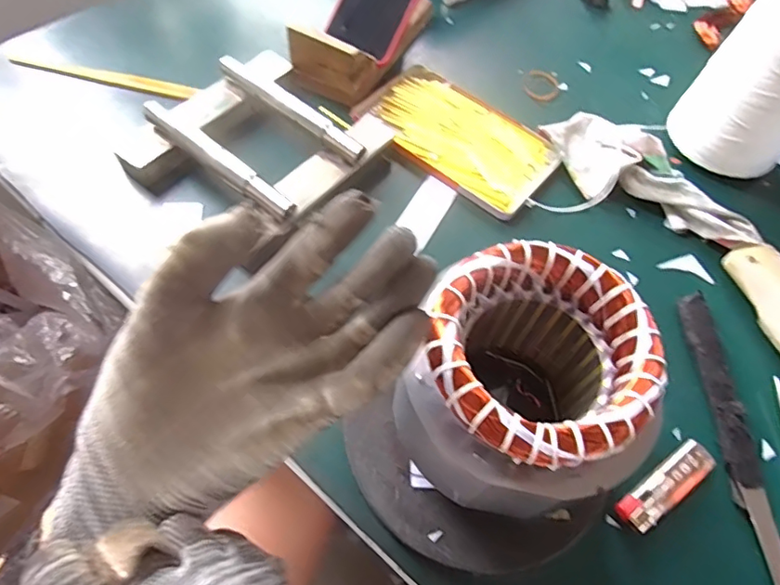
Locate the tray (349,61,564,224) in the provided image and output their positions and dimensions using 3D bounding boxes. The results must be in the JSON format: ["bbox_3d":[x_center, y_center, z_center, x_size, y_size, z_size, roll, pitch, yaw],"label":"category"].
[{"bbox_3d":[0.071,-0.164,0.553,0.202,0.016,0.124,36,64,15],"label":"tray"}]

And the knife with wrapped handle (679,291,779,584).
[{"bbox_3d":[0.267,0.111,0.408,0.024,0.012,0.241,1,60,-4],"label":"knife with wrapped handle"}]

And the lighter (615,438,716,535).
[{"bbox_3d":[0.205,0.141,0.388,0.089,0.007,0.026,-31,67,-20],"label":"lighter"}]

